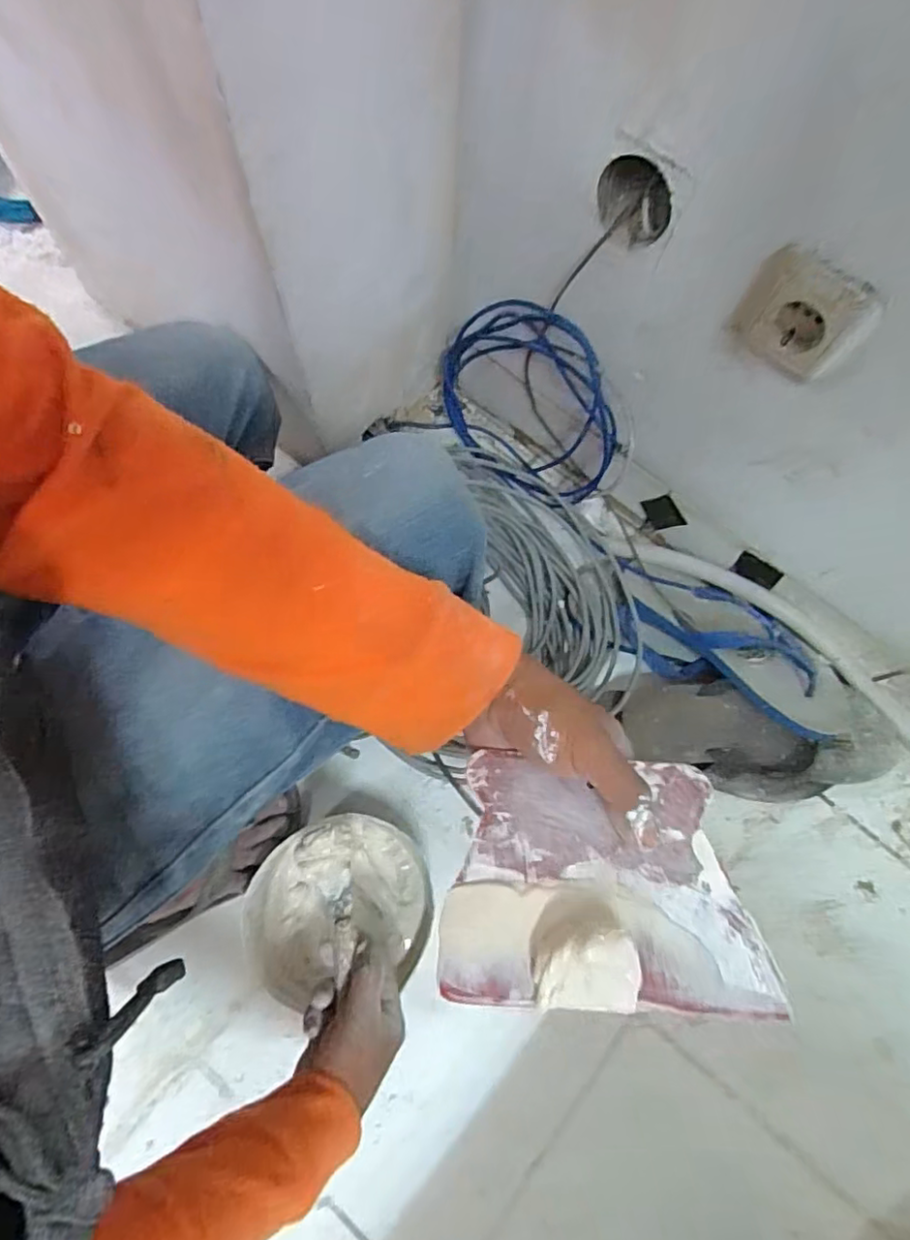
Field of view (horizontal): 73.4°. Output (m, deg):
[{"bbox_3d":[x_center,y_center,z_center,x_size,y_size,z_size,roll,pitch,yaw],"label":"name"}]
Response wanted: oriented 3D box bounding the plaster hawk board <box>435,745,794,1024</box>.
[{"bbox_3d":[0.076,0.130,0.310,0.157,0.042,0.115,4,71,-1],"label":"plaster hawk board"}]

